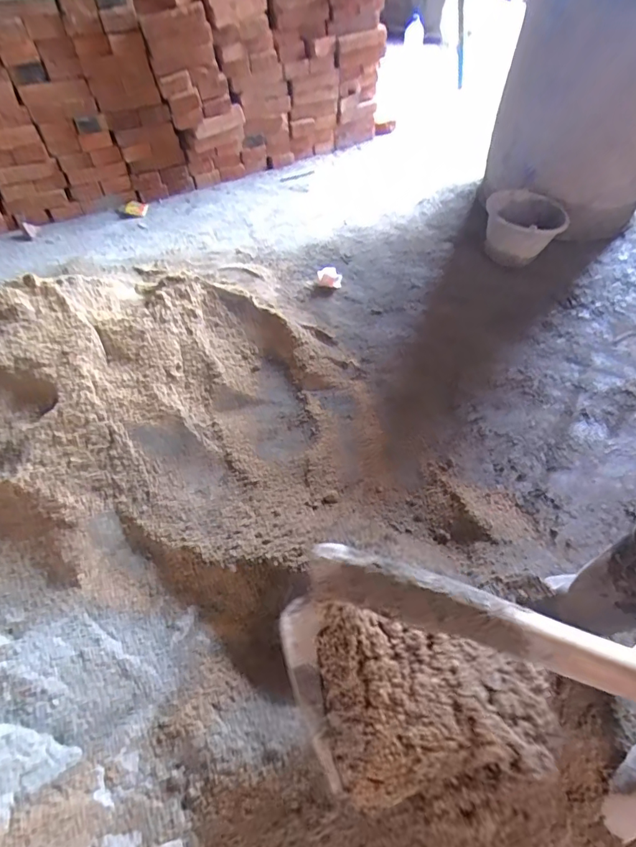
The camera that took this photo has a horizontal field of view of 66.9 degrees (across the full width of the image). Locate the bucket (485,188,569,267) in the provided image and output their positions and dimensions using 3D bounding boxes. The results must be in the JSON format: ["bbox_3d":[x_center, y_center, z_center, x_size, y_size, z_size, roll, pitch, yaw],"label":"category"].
[{"bbox_3d":[0.699,-0.660,1.648,0.247,0.163,0.222,11,52,9],"label":"bucket"}]

